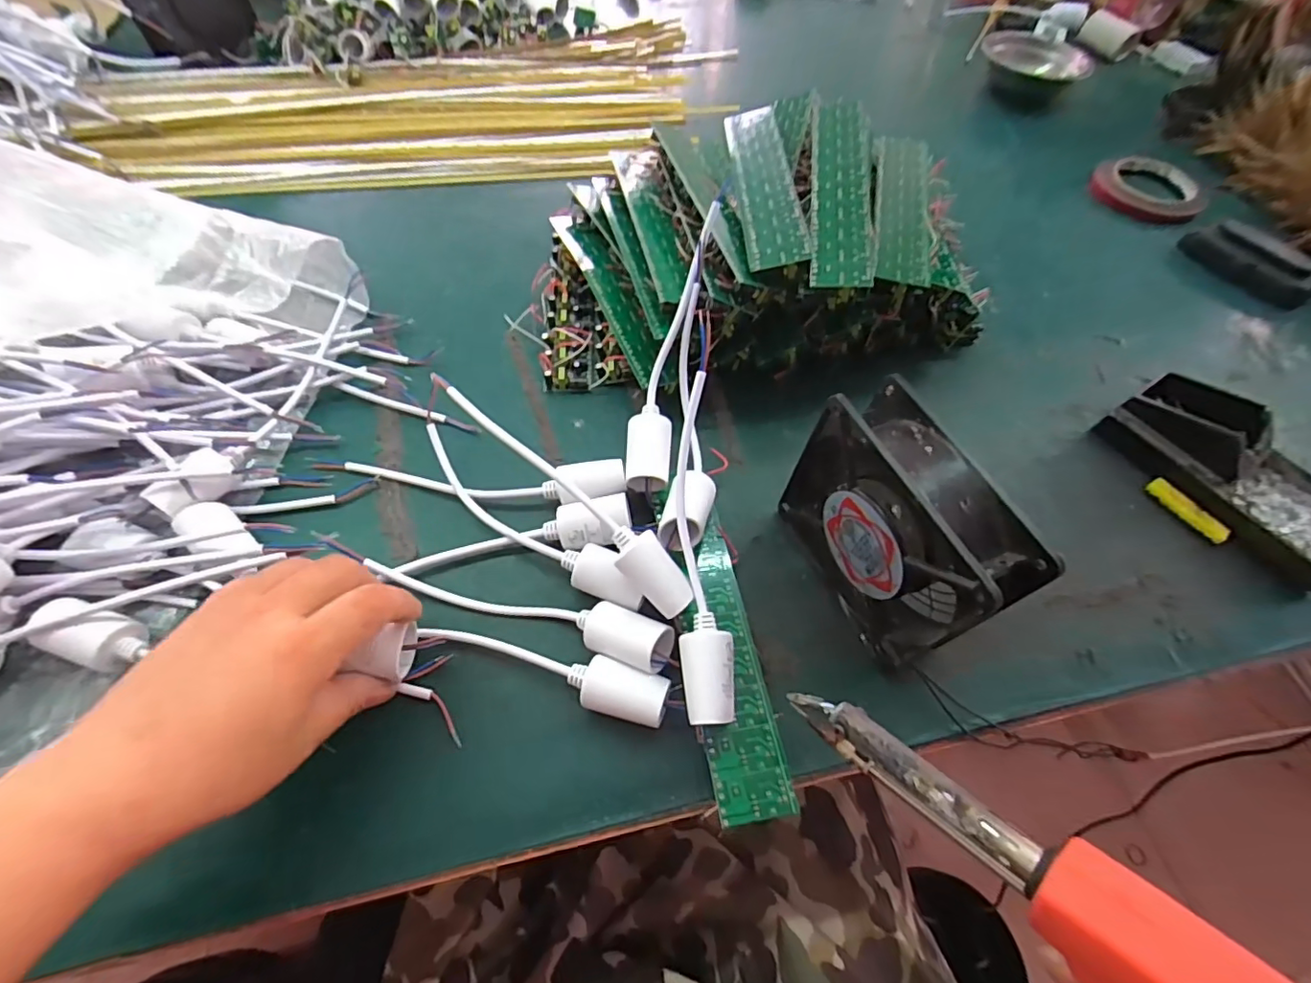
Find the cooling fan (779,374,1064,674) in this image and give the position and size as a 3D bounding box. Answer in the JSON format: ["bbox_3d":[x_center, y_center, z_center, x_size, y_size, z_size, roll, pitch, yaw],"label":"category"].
[{"bbox_3d":[0.125,0.023,0.303,0.047,0.118,0.122,-21,62,-15],"label":"cooling fan"}]

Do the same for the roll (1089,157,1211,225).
[{"bbox_3d":[0.523,-0.319,0.598,0.107,0.020,0.113,1,58,-2],"label":"roll"}]

